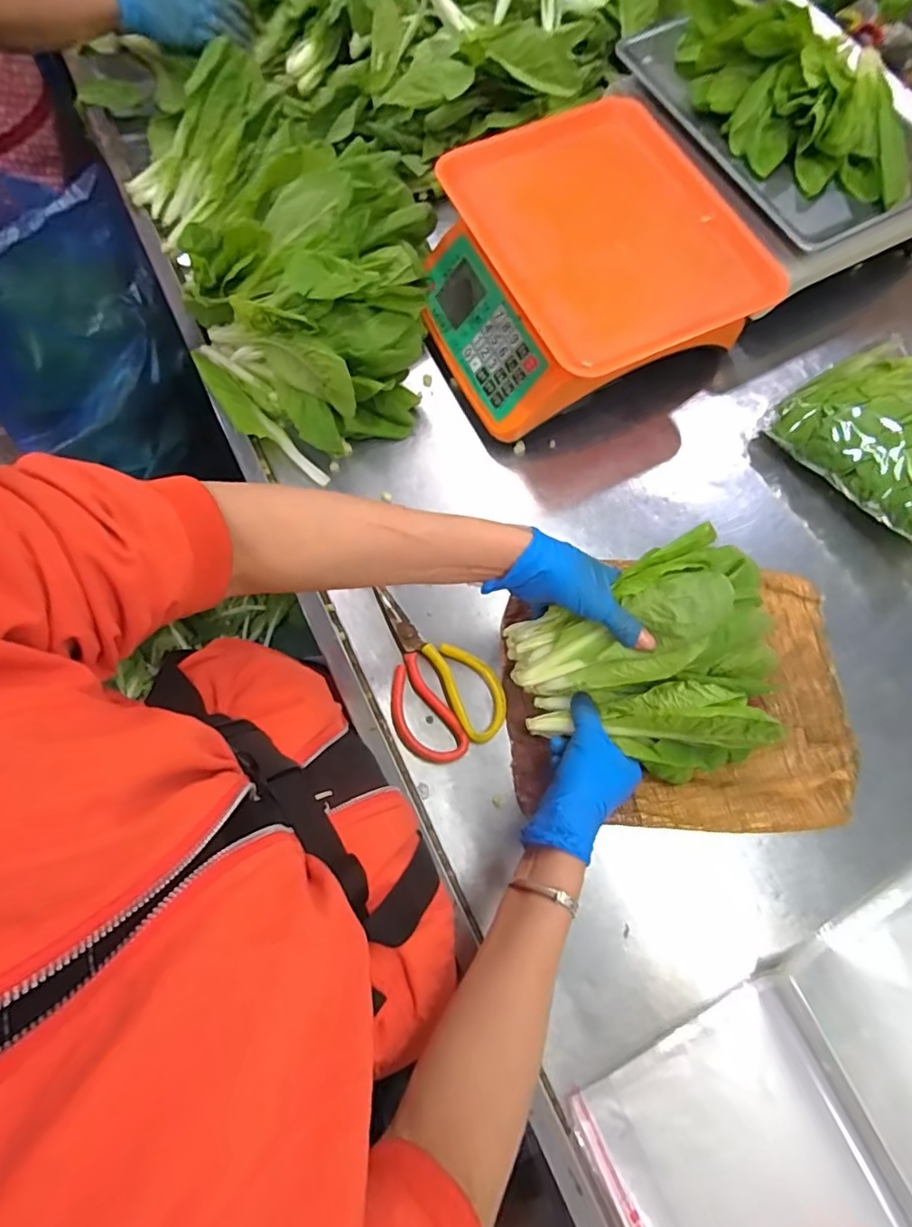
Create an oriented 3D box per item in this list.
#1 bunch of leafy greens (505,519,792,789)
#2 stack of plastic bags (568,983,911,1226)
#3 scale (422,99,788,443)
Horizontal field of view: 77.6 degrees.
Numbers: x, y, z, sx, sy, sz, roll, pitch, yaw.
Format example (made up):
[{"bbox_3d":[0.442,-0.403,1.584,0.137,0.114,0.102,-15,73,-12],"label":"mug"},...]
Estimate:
[{"bbox_3d":[0.158,0.048,0.453,0.192,0.097,0.168,-24,74,-6],"label":"bunch of leafy greens"},{"bbox_3d":[0.220,0.434,0.385,0.179,0.022,0.269,-26,75,-7],"label":"stack of plastic bags"},{"bbox_3d":[0.120,-0.346,0.571,0.288,0.097,0.292,-24,74,-6],"label":"scale"}]

